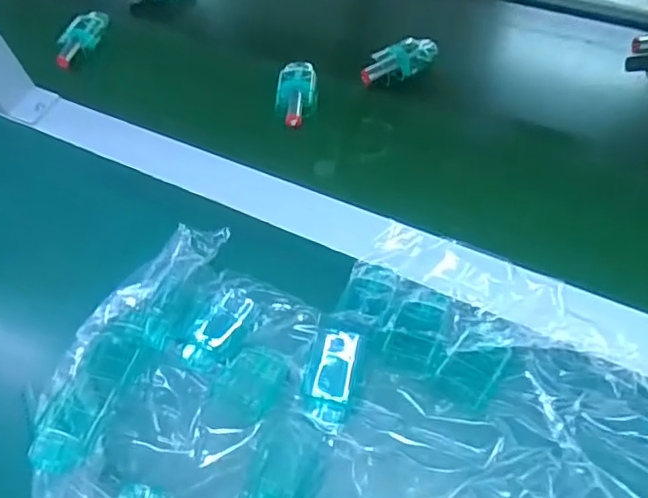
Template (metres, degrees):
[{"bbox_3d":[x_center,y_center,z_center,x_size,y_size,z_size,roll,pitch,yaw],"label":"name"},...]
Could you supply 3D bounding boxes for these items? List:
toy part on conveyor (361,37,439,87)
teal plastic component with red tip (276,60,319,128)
[{"bbox_3d":[0.069,-0.172,0.546,0.074,0.022,0.024,-21,57,-5],"label":"toy part on conveyor"},{"bbox_3d":[-0.024,-0.143,0.546,0.036,0.011,0.076,-1,58,8],"label":"teal plastic component with red tip"}]

